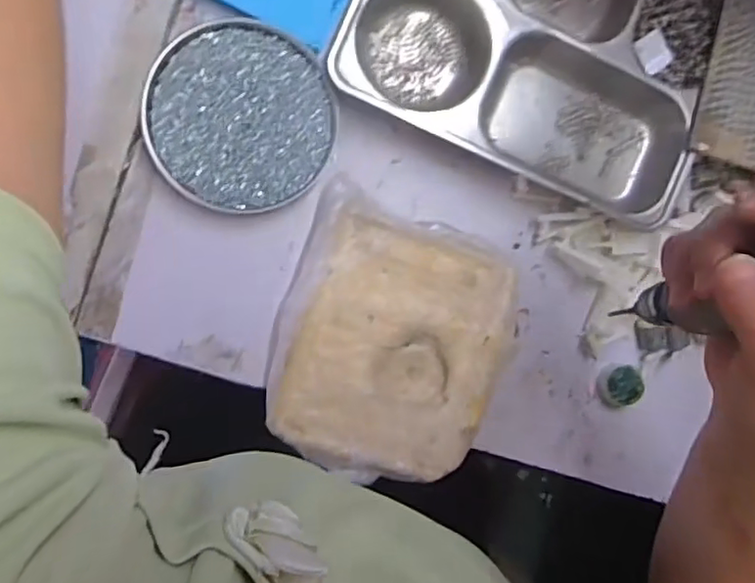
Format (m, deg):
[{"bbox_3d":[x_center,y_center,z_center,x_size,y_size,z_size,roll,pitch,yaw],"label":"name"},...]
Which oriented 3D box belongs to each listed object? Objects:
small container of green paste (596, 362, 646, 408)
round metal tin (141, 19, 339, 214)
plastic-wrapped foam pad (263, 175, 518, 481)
[{"bbox_3d":[0.200,0.078,0.496,0.034,0.017,0.035,0,93,-7],"label":"small container of green paste"},{"bbox_3d":[-0.099,-0.128,0.446,0.132,0.017,0.133,0,93,-7],"label":"round metal tin"},{"bbox_3d":[0.011,0.042,0.461,0.173,0.039,0.192,21,90,-7],"label":"plastic-wrapped foam pad"}]

